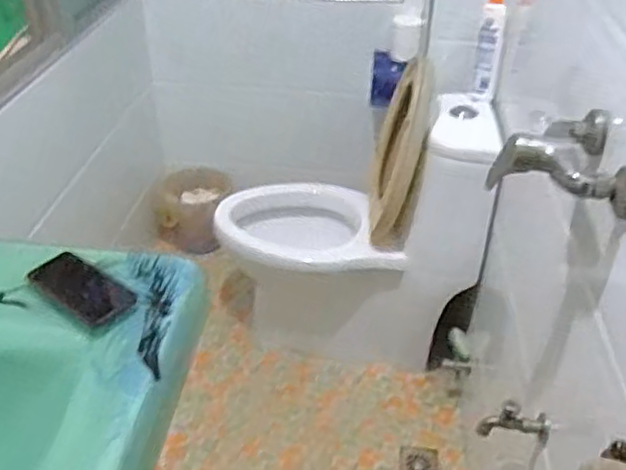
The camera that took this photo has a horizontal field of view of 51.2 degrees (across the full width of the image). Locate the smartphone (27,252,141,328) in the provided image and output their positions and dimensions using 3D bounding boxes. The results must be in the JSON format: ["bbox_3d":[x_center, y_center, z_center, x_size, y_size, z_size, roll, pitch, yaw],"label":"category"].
[{"bbox_3d":[-0.327,0.075,0.928,0.153,0.013,0.075,29,56,25],"label":"smartphone"}]

